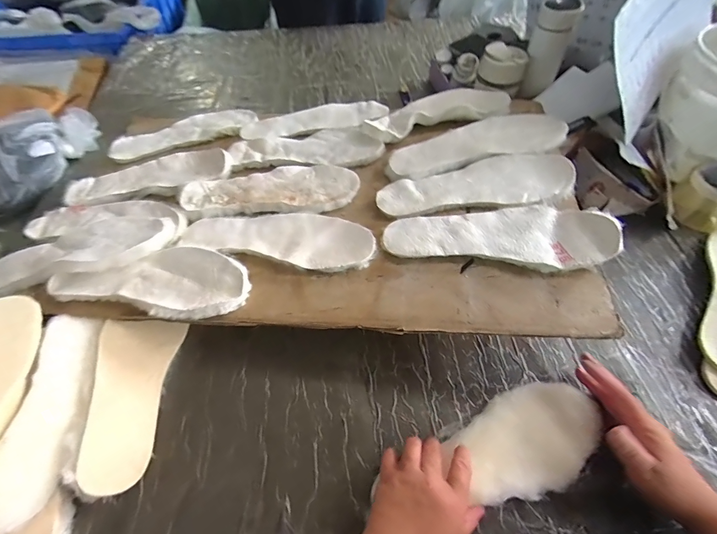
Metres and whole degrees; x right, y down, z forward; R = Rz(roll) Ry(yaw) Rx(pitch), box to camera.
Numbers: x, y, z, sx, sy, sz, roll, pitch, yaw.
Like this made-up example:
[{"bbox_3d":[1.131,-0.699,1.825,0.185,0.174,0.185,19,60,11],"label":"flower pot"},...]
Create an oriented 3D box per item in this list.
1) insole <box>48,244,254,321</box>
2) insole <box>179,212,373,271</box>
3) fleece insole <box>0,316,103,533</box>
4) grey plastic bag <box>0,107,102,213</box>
[{"bbox_3d":[-0.273,0.010,0.463,0.265,0.029,0.101,12,55,6],"label":"insole"},{"bbox_3d":[-0.113,-0.045,0.496,0.276,0.011,0.087,9,56,14],"label":"insole"},{"bbox_3d":[-0.342,0.156,0.394,0.077,0.017,0.222,-1,51,-14],"label":"fleece insole"},{"bbox_3d":[-0.589,-0.206,0.636,0.077,0.098,0.243,18,62,18],"label":"grey plastic bag"}]

